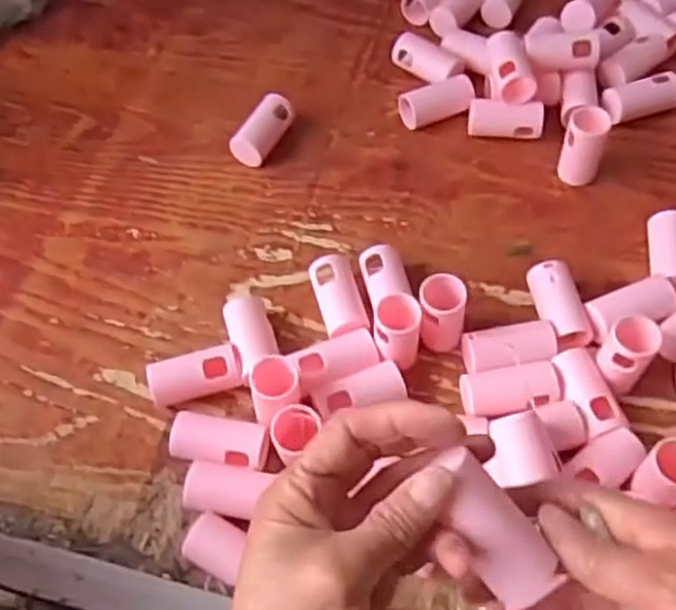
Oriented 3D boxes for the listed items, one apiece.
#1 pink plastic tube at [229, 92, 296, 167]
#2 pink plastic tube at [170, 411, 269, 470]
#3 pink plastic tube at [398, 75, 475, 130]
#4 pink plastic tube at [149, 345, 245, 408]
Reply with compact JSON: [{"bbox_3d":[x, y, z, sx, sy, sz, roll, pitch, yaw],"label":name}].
[{"bbox_3d":[-0.065,-0.152,0.639,0.028,0.025,0.066,27,76,20],"label":"pink plastic tube"},{"bbox_3d":[-0.077,0.090,0.490,0.061,0.027,0.036,5,58,5],"label":"pink plastic tube"},{"bbox_3d":[0.088,-0.177,0.655,0.065,0.026,0.026,-16,58,-8],"label":"pink plastic tube"},{"bbox_3d":[-0.097,0.050,0.518,0.063,0.033,0.028,-12,58,-6],"label":"pink plastic tube"}]

